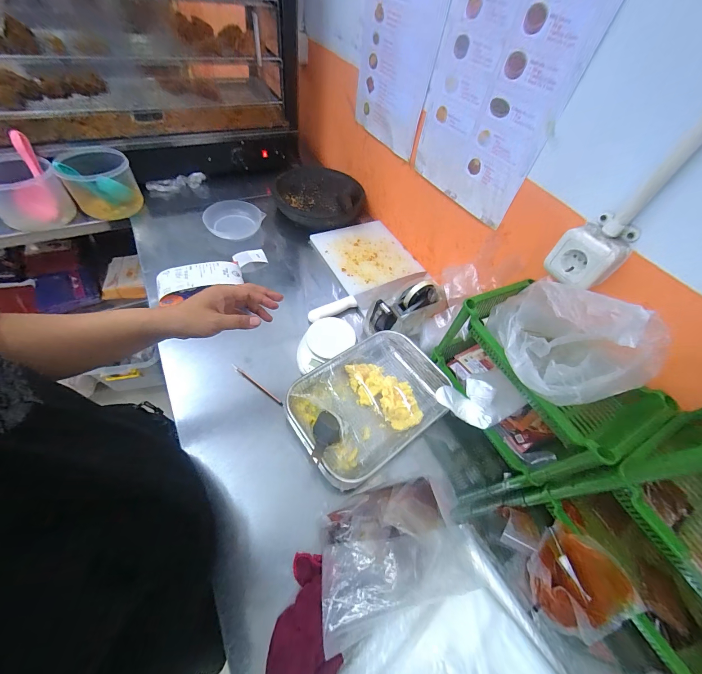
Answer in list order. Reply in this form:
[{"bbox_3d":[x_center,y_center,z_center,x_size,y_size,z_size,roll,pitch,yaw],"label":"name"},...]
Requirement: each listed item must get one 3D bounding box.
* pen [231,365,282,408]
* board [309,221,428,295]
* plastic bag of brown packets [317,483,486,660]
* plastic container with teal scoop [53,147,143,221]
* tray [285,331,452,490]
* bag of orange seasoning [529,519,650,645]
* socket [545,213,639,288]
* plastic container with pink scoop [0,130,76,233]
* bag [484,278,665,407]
[{"bbox_3d":[-0.191,0.097,0.603,0.139,0.004,0.008,33,57,15],"label":"pen"},{"bbox_3d":[0.044,-0.244,0.873,0.244,0.014,0.263,-20,60,-21],"label":"board"},{"bbox_3d":[0.060,0.303,0.424,0.223,0.055,0.157,-10,56,-15],"label":"plastic bag of brown packets"},{"bbox_3d":[-0.716,-0.435,0.852,0.140,0.150,0.163,41,59,20],"label":"plastic container with teal scoop"},{"bbox_3d":[0.039,0.117,0.572,0.293,0.060,0.219,-30,63,-26],"label":"tray"},{"bbox_3d":[0.331,0.362,0.441,0.104,0.108,0.131,-5,56,-12],"label":"bag of orange seasoning"},{"bbox_3d":[0.371,-0.132,0.463,0.049,0.090,0.084,-27,62,-24],"label":"socket"},{"bbox_3d":[-0.851,-0.388,0.765,0.155,0.151,0.159,42,60,19],"label":"plastic container with pink scoop"},{"bbox_3d":[0.285,0.011,0.393,0.198,0.153,0.111,40,59,19],"label":"bag"}]

